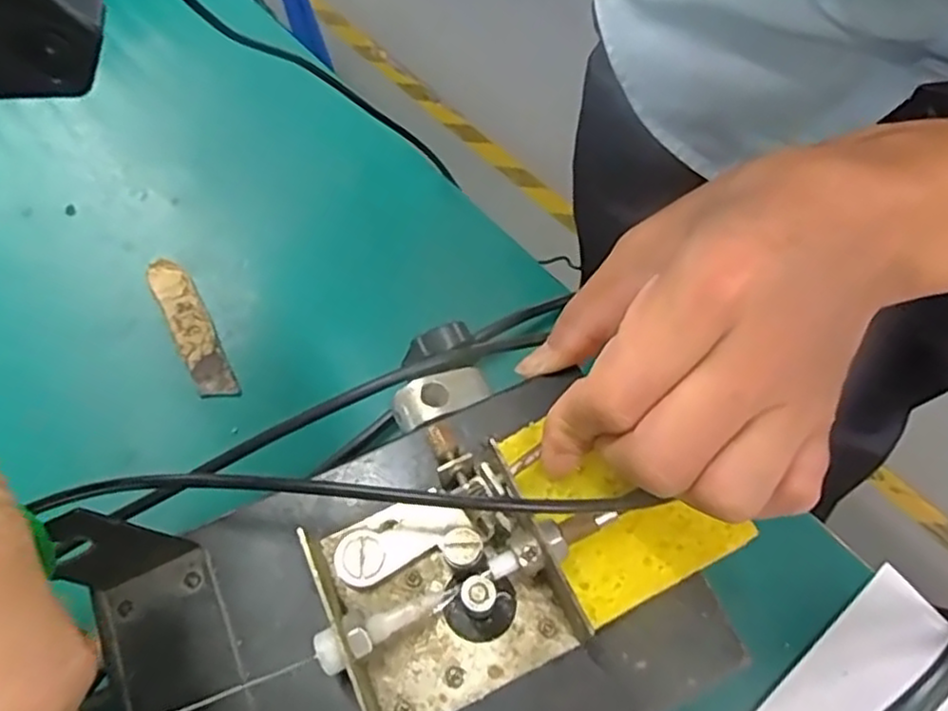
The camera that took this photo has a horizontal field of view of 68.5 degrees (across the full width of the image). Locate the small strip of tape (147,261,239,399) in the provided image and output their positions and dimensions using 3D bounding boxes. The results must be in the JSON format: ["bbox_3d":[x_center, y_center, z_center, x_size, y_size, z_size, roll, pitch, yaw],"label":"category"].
[{"bbox_3d":[-0.137,-0.014,0.337,0.018,0.004,0.084,-30,69,-9],"label":"small strip of tape"}]

